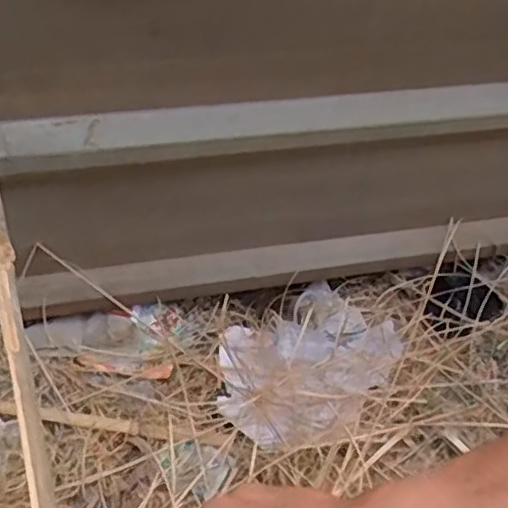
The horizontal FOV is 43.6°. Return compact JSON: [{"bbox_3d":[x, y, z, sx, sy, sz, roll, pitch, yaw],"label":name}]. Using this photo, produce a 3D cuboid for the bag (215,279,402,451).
[{"bbox_3d":[0.072,0.153,0.948,0.232,0.056,0.289,34,52,26],"label":"bag"}]

